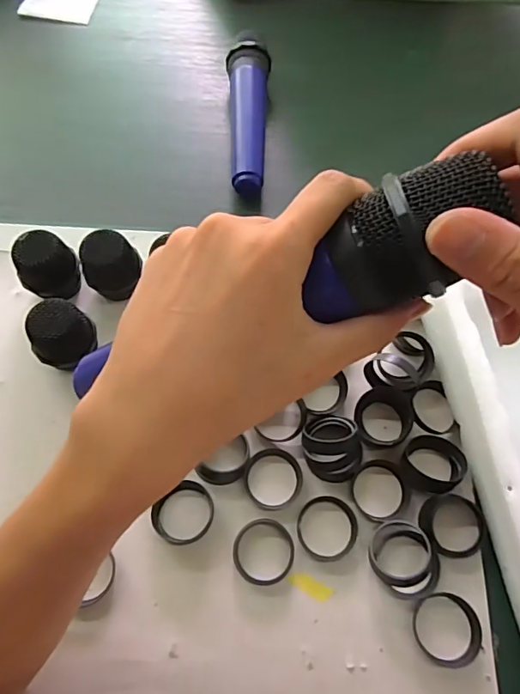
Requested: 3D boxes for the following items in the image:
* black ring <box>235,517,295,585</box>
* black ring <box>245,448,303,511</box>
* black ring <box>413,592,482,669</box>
[{"bbox_3d":[0.003,0.147,0.351,0.044,0.004,0.044,1,65,-1],"label":"black ring"},{"bbox_3d":[0.010,0.099,0.370,0.044,0.008,0.043,1,65,-1],"label":"black ring"},{"bbox_3d":[0.127,0.190,0.329,0.045,0.009,0.044,1,65,-1],"label":"black ring"}]

